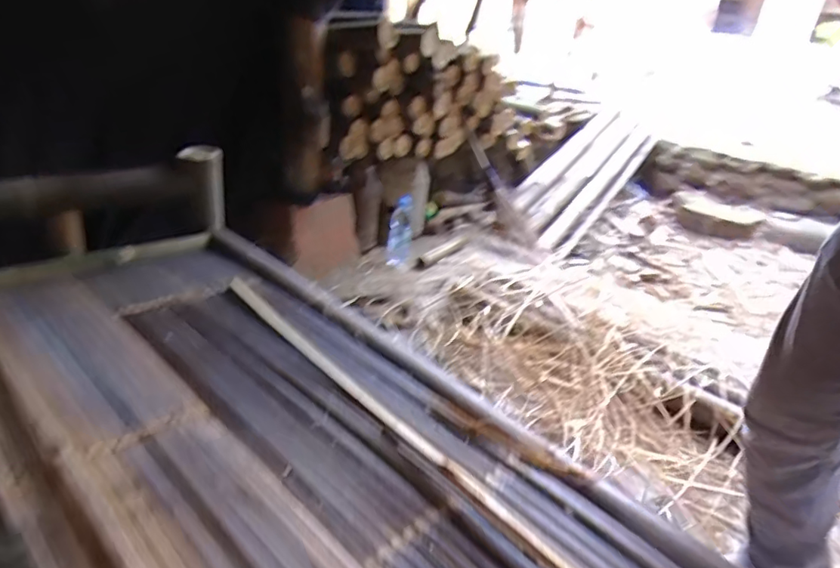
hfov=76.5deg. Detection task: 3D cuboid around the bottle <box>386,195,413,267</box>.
[{"bbox_3d":[-0.067,-0.170,1.762,0.073,0.223,0.086,6,26,1],"label":"bottle"}]

